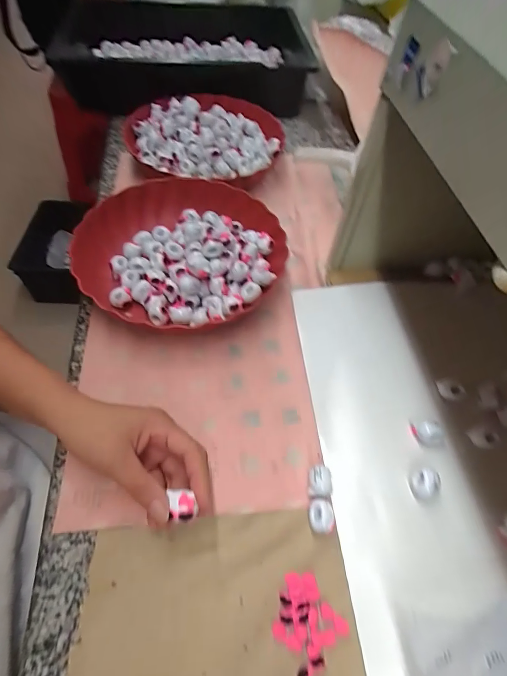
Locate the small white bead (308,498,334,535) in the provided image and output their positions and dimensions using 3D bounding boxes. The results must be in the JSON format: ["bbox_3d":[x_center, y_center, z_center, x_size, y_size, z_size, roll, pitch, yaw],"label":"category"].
[{"bbox_3d":[0.058,0.152,0.308,0.021,0.013,0.025,-1,57,-5],"label":"small white bead"}]

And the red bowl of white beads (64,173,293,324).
[{"bbox_3d":[-0.090,-0.111,0.452,0.257,0.050,0.222,11,57,3],"label":"red bowl of white beads"}]

